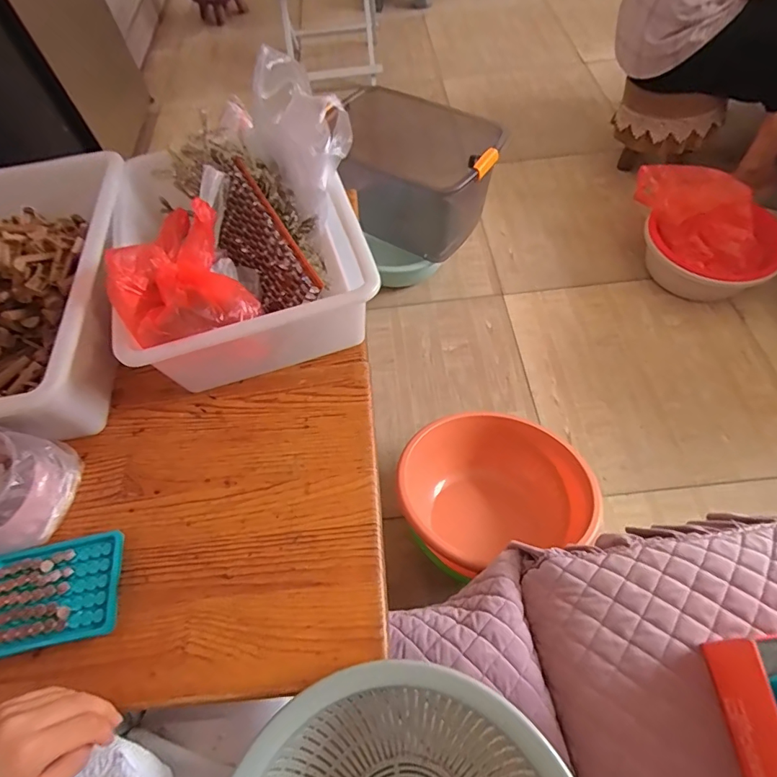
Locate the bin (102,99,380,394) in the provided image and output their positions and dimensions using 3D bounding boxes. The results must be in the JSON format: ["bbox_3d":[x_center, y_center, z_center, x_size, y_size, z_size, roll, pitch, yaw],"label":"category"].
[{"bbox_3d":[-0.196,-0.190,0.604,0.291,0.163,0.366,-17,60,-6],"label":"bin"}]

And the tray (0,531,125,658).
[{"bbox_3d":[-0.333,0.203,0.452,0.129,0.023,0.094,-11,60,-3],"label":"tray"}]

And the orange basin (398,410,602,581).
[{"bbox_3d":[0.192,0.192,0.906,0.327,0.140,0.299,-1,60,2],"label":"orange basin"}]

